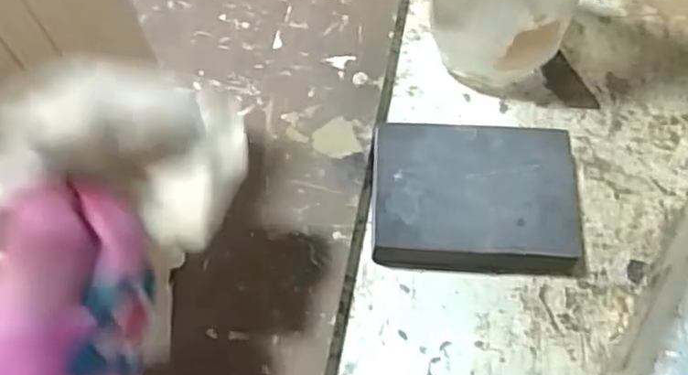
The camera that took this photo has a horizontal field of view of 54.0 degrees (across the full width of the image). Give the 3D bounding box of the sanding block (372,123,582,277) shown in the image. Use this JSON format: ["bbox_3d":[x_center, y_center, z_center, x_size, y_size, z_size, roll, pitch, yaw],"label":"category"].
[{"bbox_3d":[0.065,0.005,0.345,0.100,0.025,0.071,3,68,2],"label":"sanding block"}]

